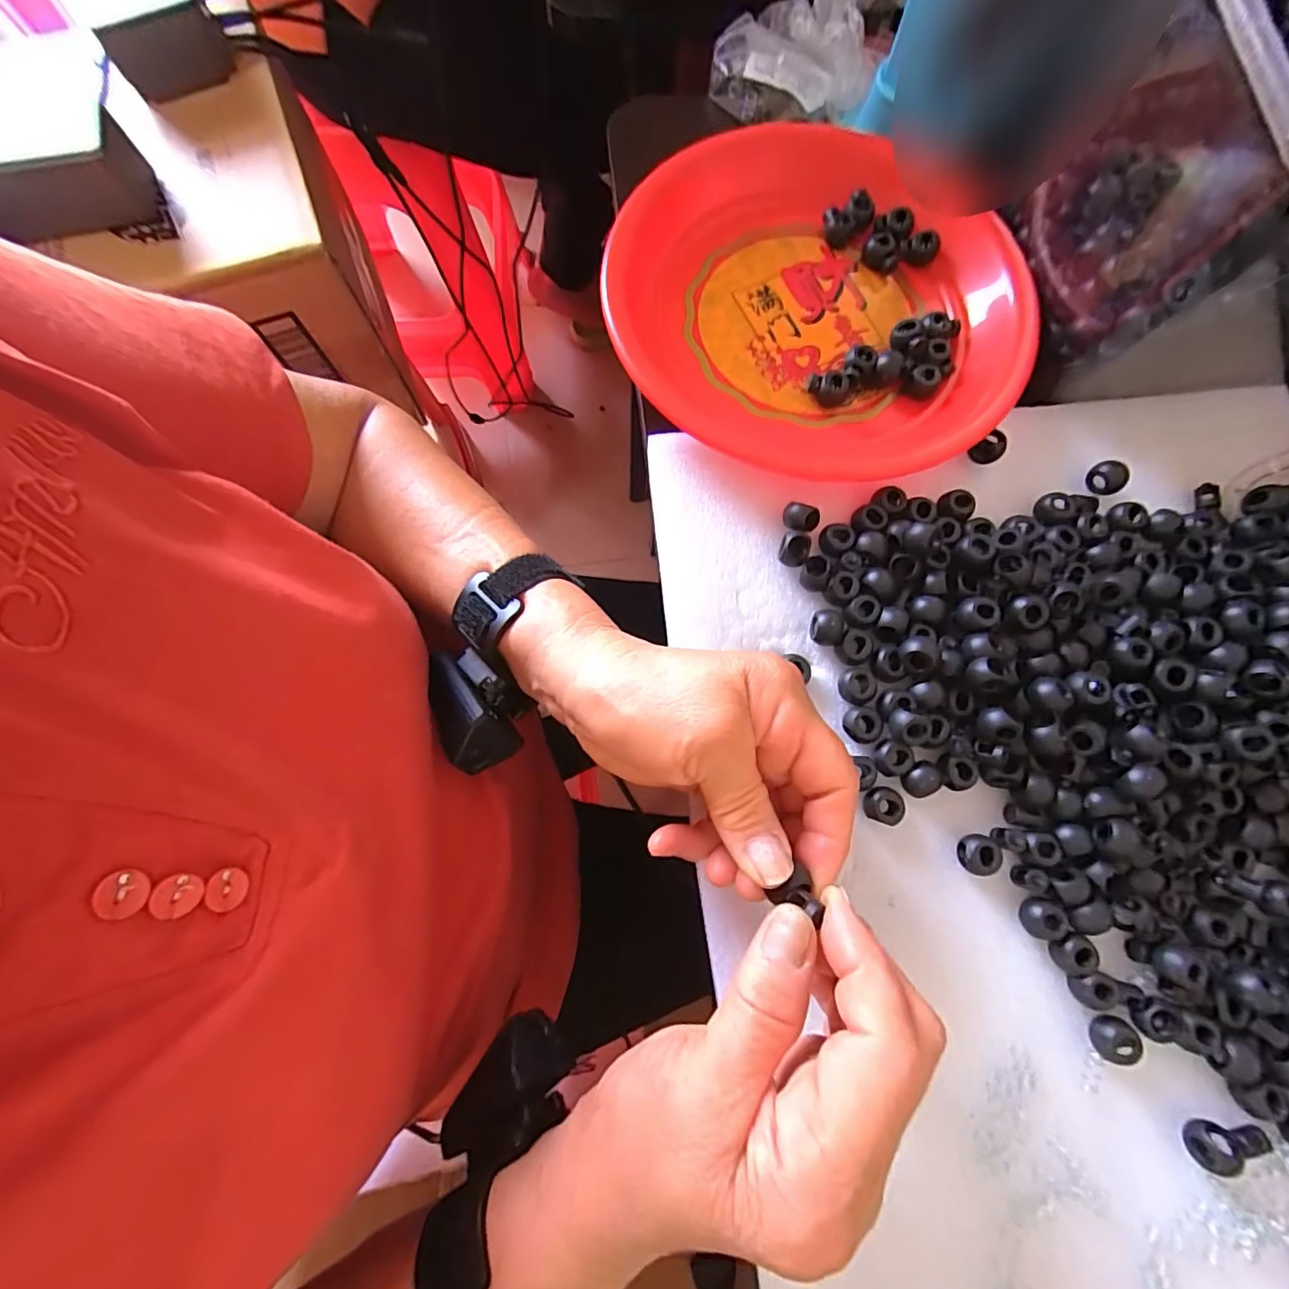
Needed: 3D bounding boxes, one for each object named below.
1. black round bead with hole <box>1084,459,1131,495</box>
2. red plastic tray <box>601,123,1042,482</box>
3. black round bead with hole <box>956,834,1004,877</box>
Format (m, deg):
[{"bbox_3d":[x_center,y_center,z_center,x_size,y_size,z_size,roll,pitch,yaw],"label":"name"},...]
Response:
[{"bbox_3d":[0.246,-0.088,0.291,0.012,0.014,0.018,-33,81,-7],"label":"black round bead with hole"},{"bbox_3d":[0.097,-0.187,0.296,0.214,0.034,0.223,39,80,7],"label":"red plastic tray"},{"bbox_3d":[0.153,0.096,0.251,0.015,0.012,0.017,11,78,1],"label":"black round bead with hole"}]

